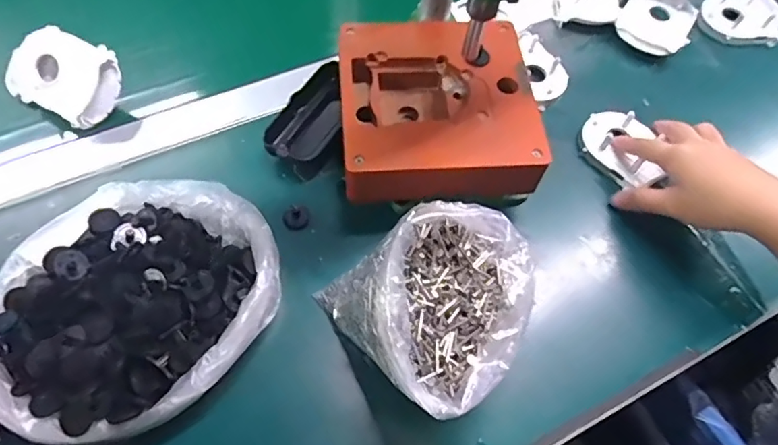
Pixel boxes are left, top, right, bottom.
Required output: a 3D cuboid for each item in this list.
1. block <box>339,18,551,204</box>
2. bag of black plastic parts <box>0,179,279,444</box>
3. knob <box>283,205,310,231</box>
[{"bbox_3d":[0.037,-0.087,0.458,0.151,0.082,0.162,-2,61,-6],"label":"block"},{"bbox_3d":[-0.172,0.055,0.379,0.163,0.049,0.187,20,61,7],"label":"bag of black plastic parts"},{"bbox_3d":[-0.076,-0.005,0.447,0.020,0.007,0.024,6,60,-1],"label":"knob"}]

